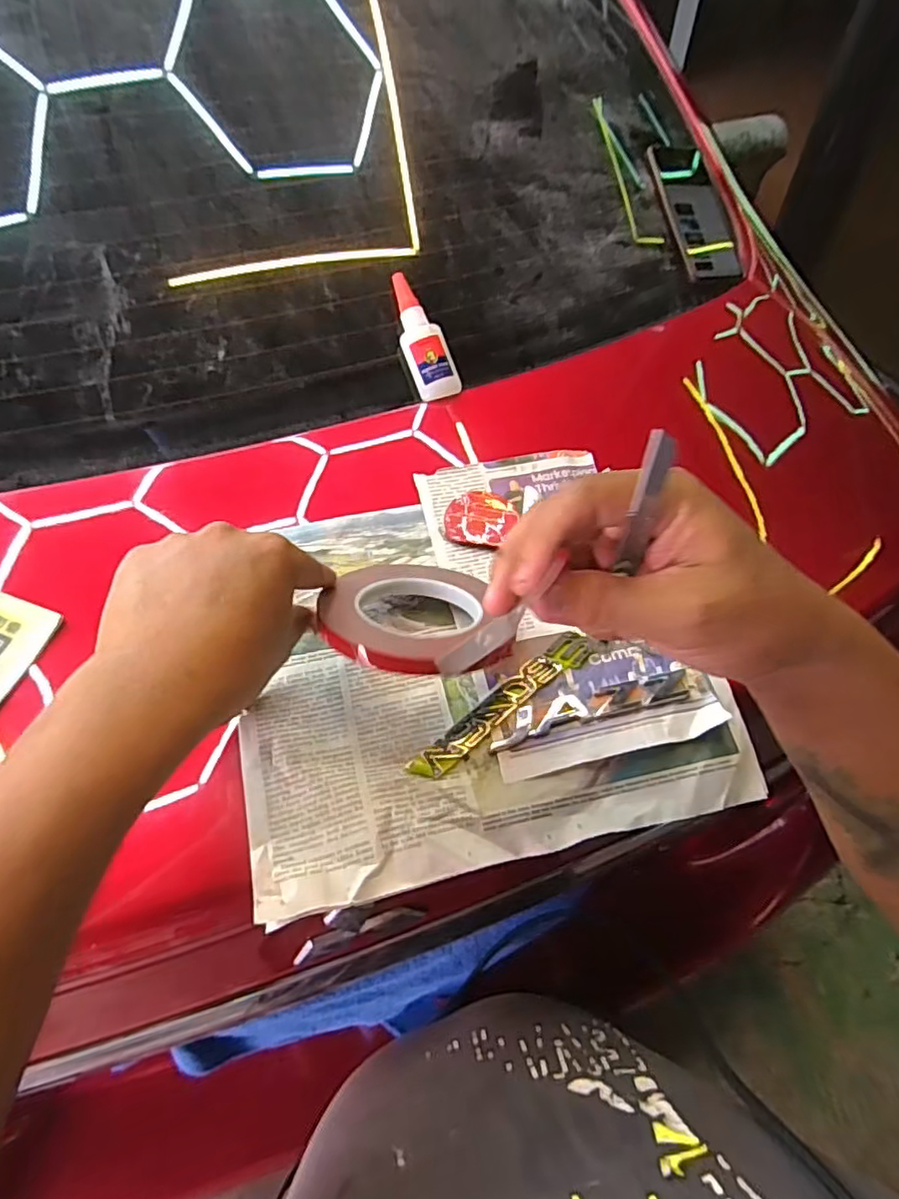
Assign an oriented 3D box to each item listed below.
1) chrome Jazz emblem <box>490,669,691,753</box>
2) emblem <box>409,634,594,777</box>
[{"bbox_3d":[0.091,0.067,0.392,0.134,0.005,0.022,-13,54,-10],"label":"chrome Jazz emblem"},{"bbox_3d":[0.036,0.065,0.393,0.146,0.007,0.023,-33,60,-23],"label":"emblem"}]

